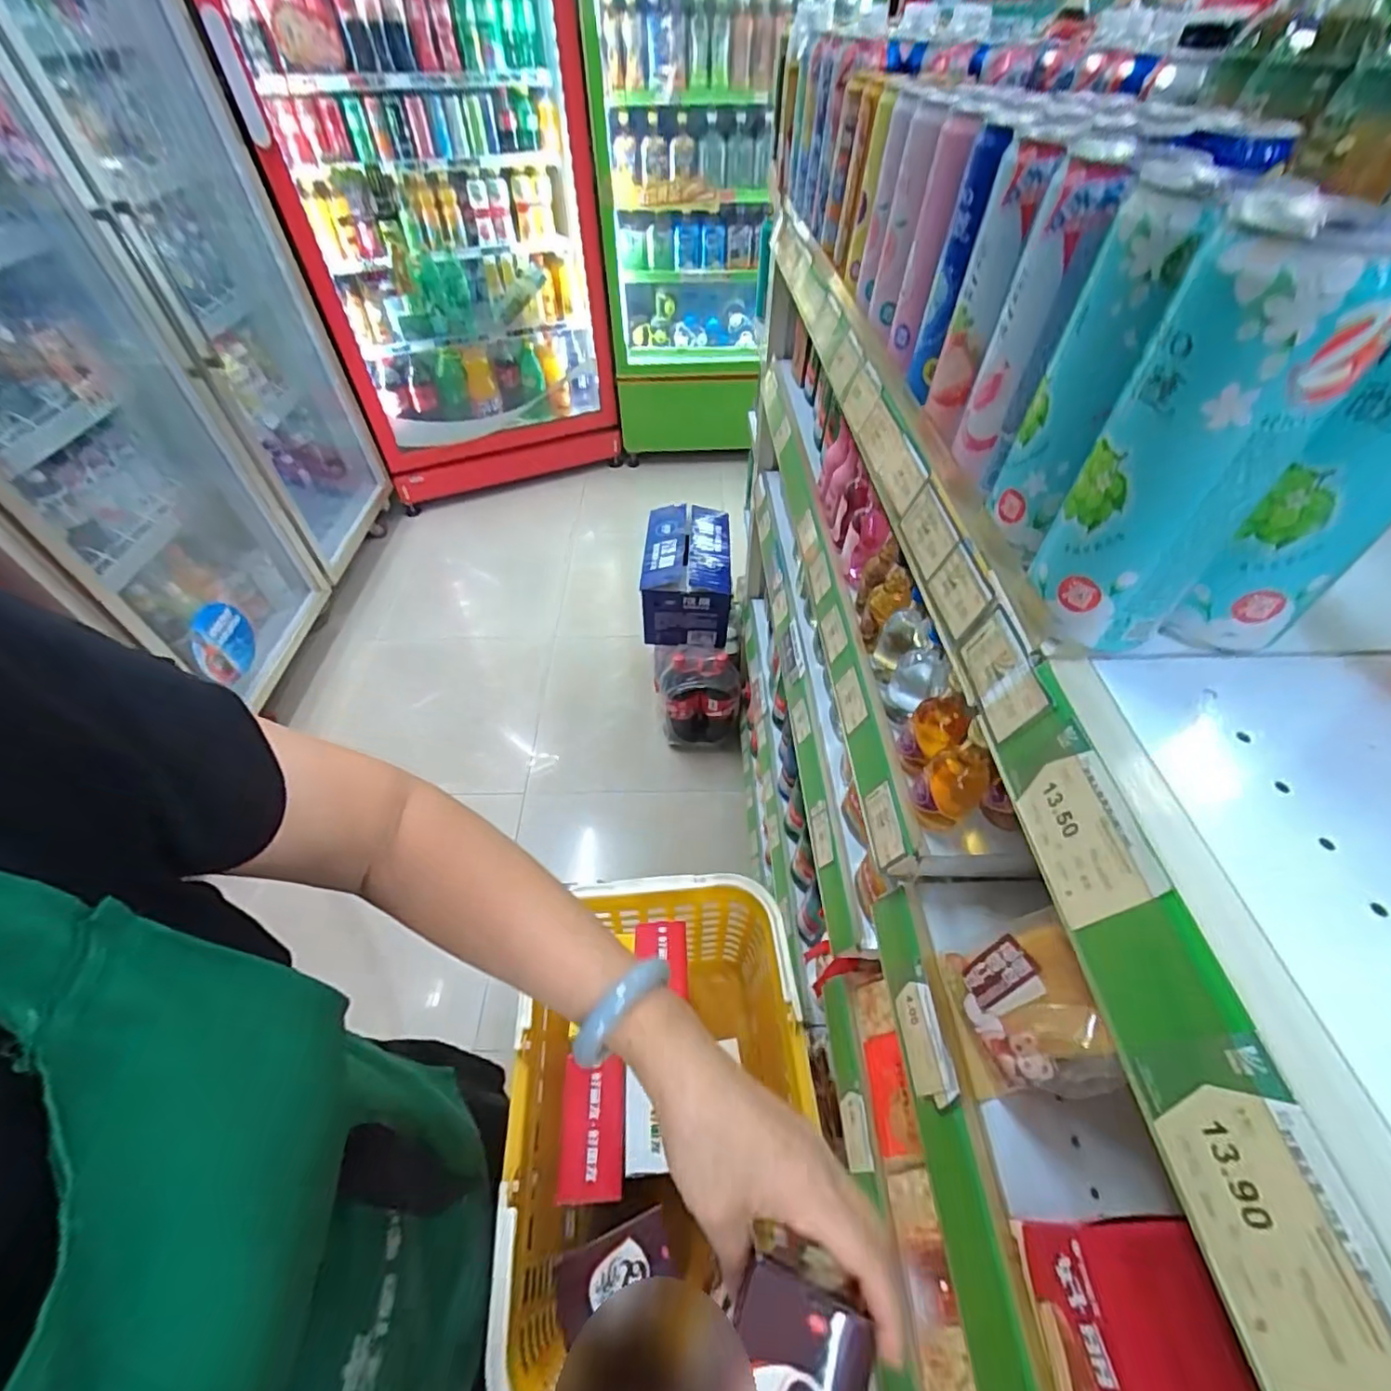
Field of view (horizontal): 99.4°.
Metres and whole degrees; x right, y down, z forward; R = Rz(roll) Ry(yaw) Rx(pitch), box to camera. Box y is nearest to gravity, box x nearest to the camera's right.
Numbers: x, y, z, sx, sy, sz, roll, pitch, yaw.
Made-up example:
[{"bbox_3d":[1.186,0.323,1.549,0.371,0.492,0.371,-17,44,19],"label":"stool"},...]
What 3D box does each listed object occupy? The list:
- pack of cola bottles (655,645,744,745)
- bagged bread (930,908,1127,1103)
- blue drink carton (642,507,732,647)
[{"bbox_3d":[0.001,0.010,1.635,0.221,0.344,0.178,-2,50,-2],"label":"pack of cola bottles"},{"bbox_3d":[0.190,0.184,0.344,0.057,0.073,0.084,-5,50,-4],"label":"bagged bread"},{"bbox_3d":[-0.024,-0.342,1.622,0.226,0.203,0.438,0,50,0],"label":"blue drink carton"}]

